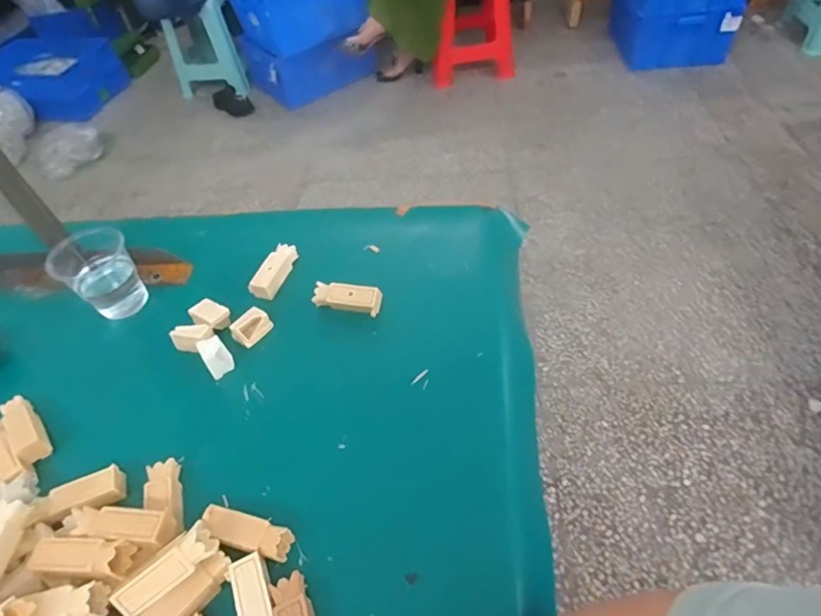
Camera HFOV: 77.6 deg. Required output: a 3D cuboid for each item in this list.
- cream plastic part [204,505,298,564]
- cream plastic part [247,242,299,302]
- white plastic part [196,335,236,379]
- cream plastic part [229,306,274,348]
[{"bbox_3d":[-0.112,0.154,0.348,0.060,0.018,0.021,9,51,15],"label":"cream plastic part"},{"bbox_3d":[-0.138,-0.038,0.520,0.025,0.015,0.064,10,52,16],"label":"cream plastic part"},{"bbox_3d":[-0.170,0.043,0.448,0.021,0.028,0.025,-32,53,-19],"label":"white plastic part"},{"bbox_3d":[-0.148,0.017,0.474,0.023,0.017,0.035,30,59,29],"label":"cream plastic part"}]

